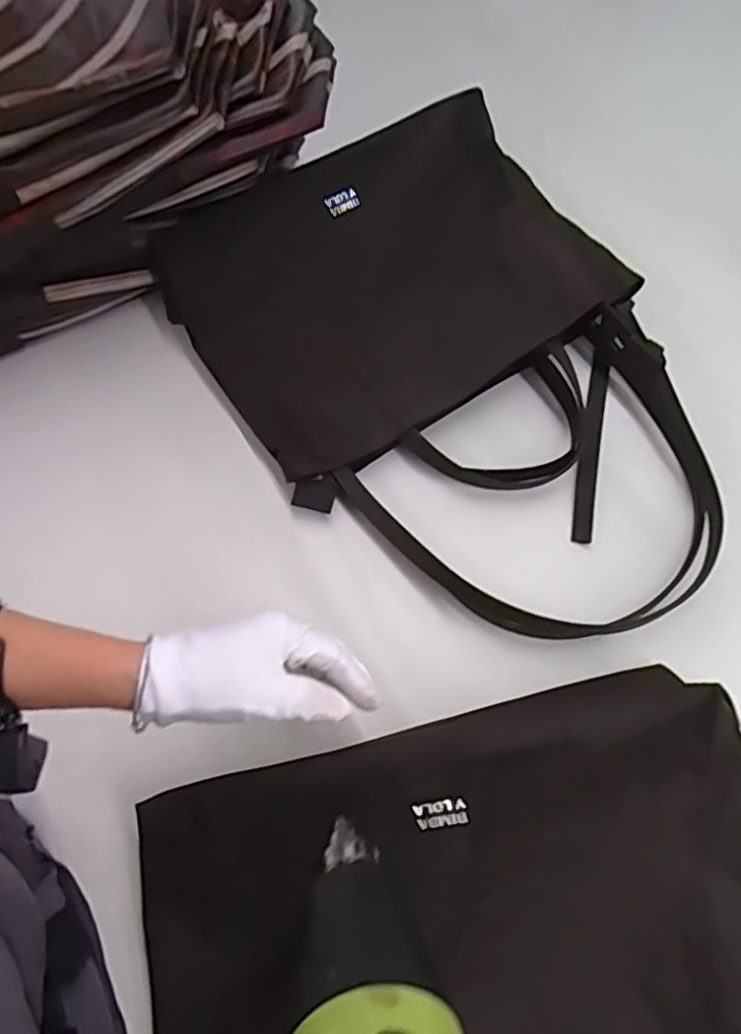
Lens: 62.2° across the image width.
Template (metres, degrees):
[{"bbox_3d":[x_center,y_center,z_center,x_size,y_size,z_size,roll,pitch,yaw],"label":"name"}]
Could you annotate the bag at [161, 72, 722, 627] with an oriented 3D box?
[{"bbox_3d":[0.082,-0.139,0.542,0.370,0.090,0.496,-29,67,-13],"label":"bag"}]

